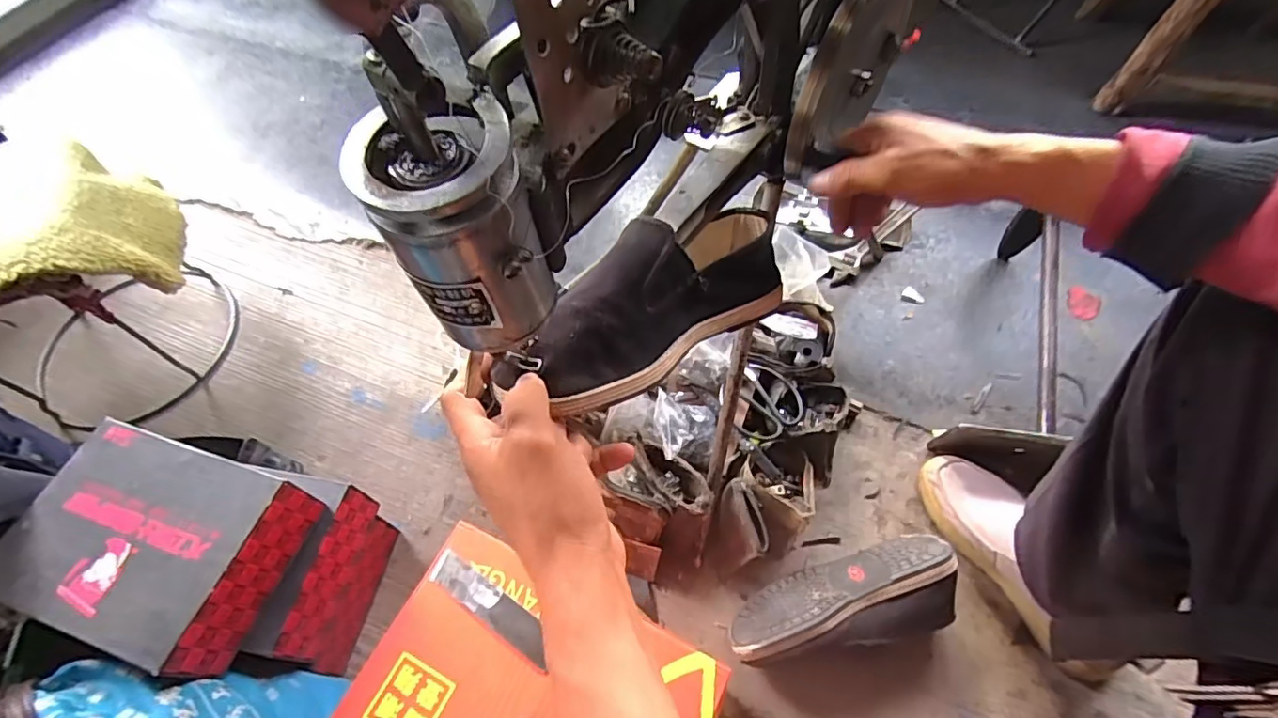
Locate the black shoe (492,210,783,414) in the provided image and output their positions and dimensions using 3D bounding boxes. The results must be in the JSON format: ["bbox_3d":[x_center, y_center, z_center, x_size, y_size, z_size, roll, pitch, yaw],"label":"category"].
[{"bbox_3d":[0.020,-0.050,0.403,0.085,0.070,0.260,38,46,21],"label":"black shoe"}]

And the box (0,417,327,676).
[{"bbox_3d":[-0.451,0.171,0.544,0.209,0.087,0.174,15,62,11],"label":"box"}]

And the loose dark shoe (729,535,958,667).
[{"bbox_3d":[0.227,0.277,0.640,0.251,0.088,0.094,-16,61,-6],"label":"loose dark shoe"}]

